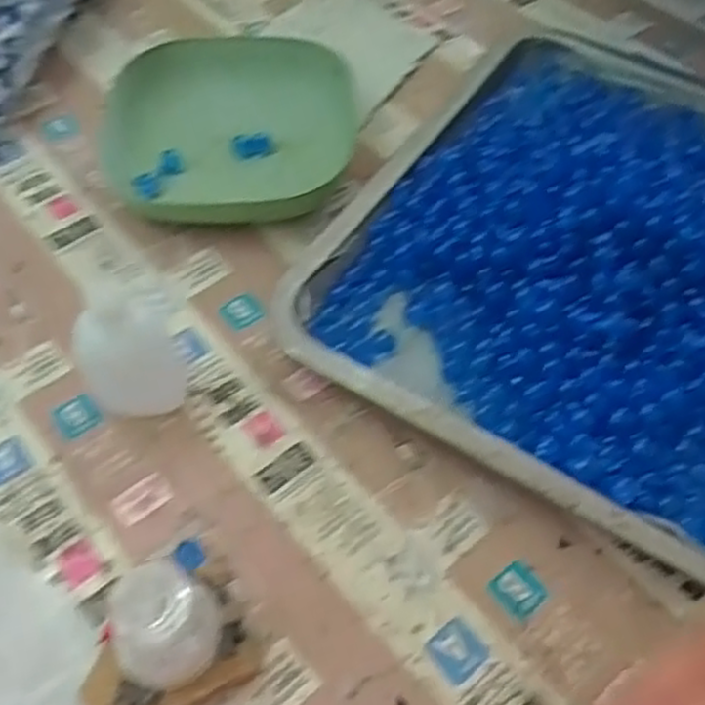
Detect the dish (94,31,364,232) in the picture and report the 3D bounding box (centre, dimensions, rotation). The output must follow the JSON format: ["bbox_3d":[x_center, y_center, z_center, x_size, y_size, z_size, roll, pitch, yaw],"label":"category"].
[{"bbox_3d":[-0.072,-0.135,0.447,0.144,0.034,0.127,-3,55,-4],"label":"dish"}]

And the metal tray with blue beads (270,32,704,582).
[{"bbox_3d":[0.144,-0.062,0.397,0.265,0.047,0.315,29,59,17],"label":"metal tray with blue beads"}]

